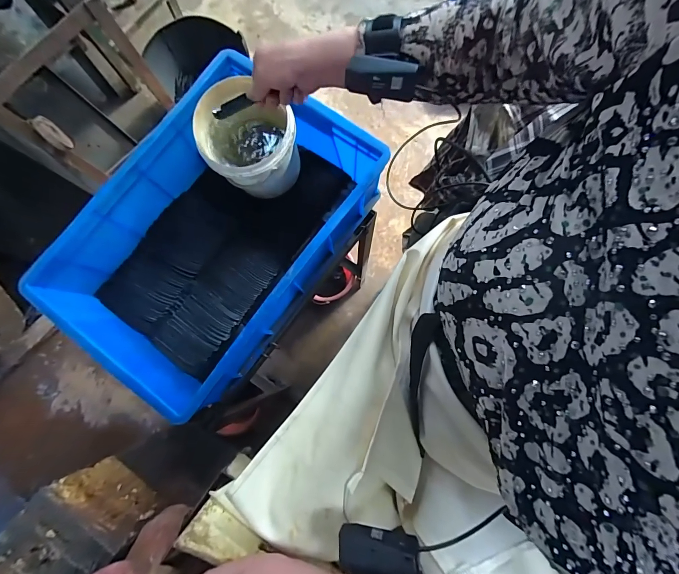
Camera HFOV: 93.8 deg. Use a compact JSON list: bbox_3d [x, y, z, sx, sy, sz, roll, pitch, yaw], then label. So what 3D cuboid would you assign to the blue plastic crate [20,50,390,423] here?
[{"bbox_3d":[-0.208,-0.098,0.563,0.349,0.149,0.519,36,81,6],"label":"blue plastic crate"}]

